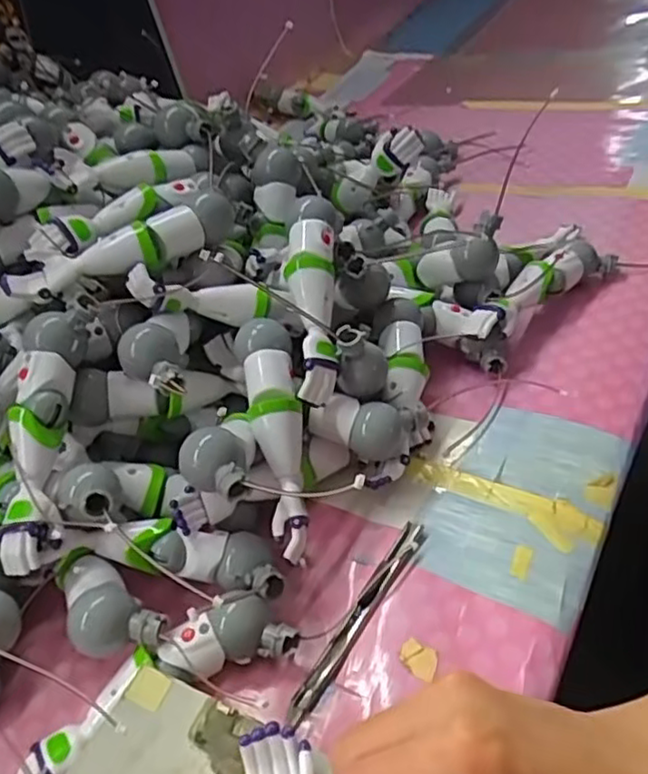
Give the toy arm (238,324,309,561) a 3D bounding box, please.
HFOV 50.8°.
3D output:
[{"bbox_3d":[-0.027,0.028,0.412,0.030,0.029,0.148,-10,74,-2],"label":"toy arm"}]

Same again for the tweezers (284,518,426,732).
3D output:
[{"bbox_3d":[0.020,0.125,0.380,0.014,0.011,0.133,18,51,33],"label":"tweezers"}]

